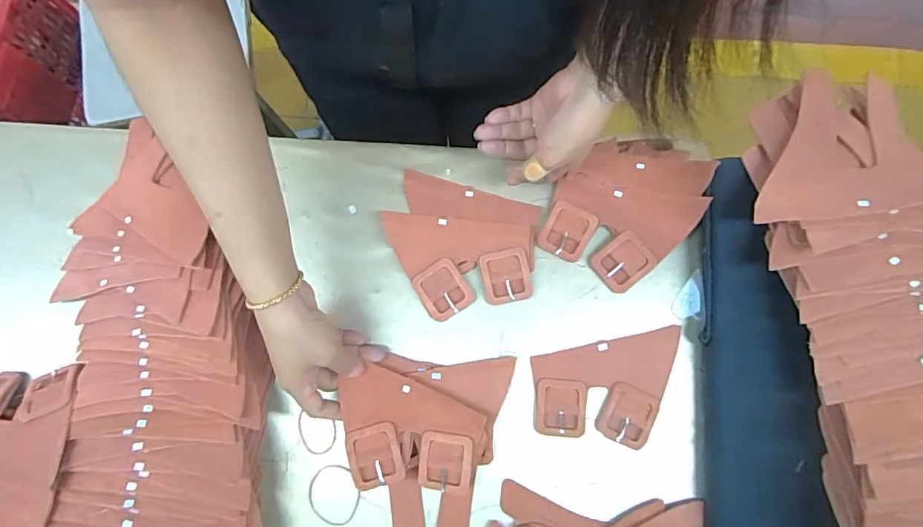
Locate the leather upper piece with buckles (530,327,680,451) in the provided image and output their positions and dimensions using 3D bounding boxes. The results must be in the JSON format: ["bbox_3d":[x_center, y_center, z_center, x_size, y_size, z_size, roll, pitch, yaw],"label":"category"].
[{"bbox_3d":[0.142,0.122,0.459,0.147,0.009,0.094,-12,78,-2],"label":"leather upper piece with buckles"}]

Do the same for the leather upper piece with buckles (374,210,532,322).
[{"bbox_3d":[-0.006,0.003,0.479,0.144,0.021,0.096,5,78,2],"label":"leather upper piece with buckles"}]

